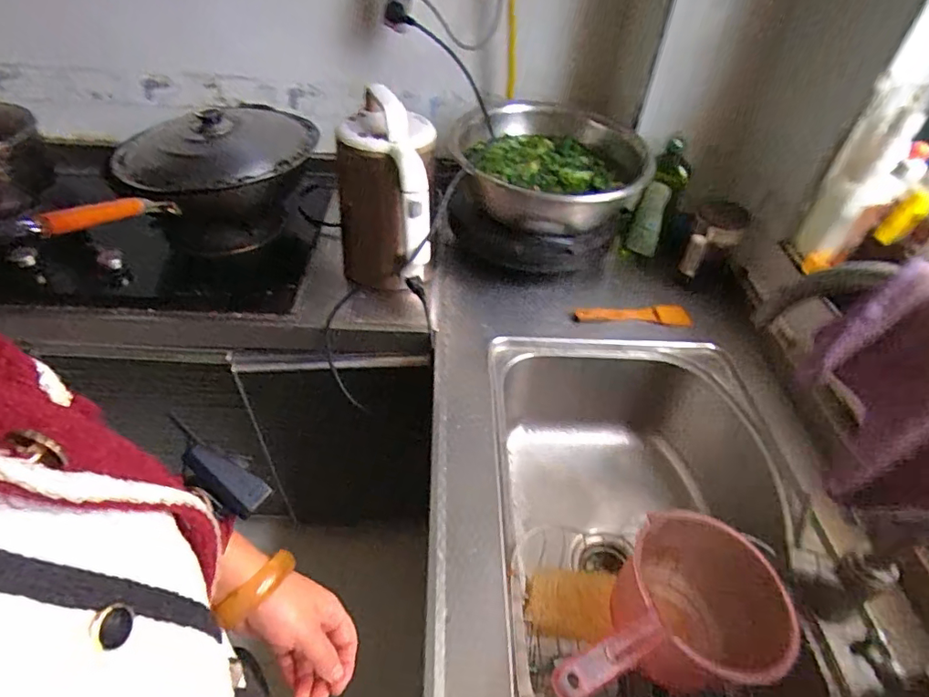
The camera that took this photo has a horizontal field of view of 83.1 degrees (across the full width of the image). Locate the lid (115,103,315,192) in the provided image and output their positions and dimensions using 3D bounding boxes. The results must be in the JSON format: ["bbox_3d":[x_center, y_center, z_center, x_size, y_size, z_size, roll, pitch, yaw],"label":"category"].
[{"bbox_3d":[-0.422,-0.347,0.900,0.318,0.072,0.300,2,45,-2],"label":"lid"}]

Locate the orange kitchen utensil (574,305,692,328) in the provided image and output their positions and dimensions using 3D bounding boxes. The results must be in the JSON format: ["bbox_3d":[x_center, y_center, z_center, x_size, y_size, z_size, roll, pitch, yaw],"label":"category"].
[{"bbox_3d":[0.287,-0.060,0.898,0.196,0.012,0.043,3,45,-2],"label":"orange kitchen utensil"}]

